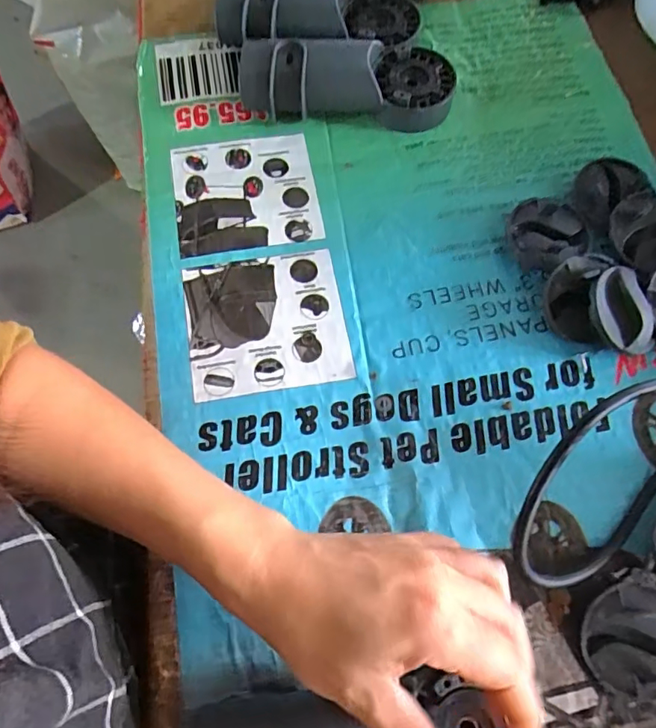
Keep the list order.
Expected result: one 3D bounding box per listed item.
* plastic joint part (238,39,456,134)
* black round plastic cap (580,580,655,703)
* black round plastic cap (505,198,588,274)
[{"bbox_3d":[0.014,-0.220,0.404,0.165,0.038,0.065,4,70,2],"label":"plastic joint part"},{"bbox_3d":[0.164,0.147,0.277,0.054,0.022,0.054,0,70,0],"label":"black round plastic cap"},{"bbox_3d":[0.153,-0.093,0.364,0.051,0.020,0.054,0,70,0],"label":"black round plastic cap"}]

